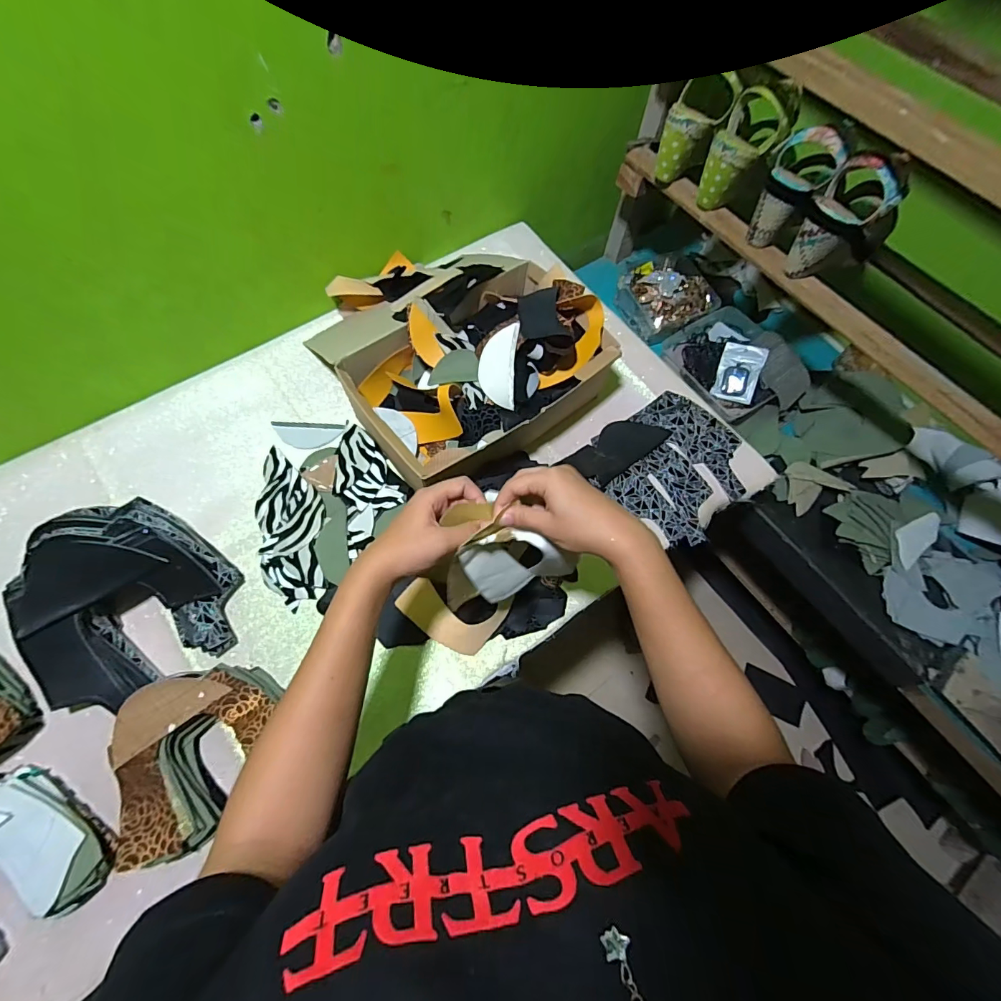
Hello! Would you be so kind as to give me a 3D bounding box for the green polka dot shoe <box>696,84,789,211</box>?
[{"bbox_3d":[0.339,-0.491,0.626,0.079,0.137,0.076,30,69,9],"label":"green polka dot shoe"}]

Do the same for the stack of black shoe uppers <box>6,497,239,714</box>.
[{"bbox_3d":[-0.422,0.105,0.503,0.201,0.092,0.230,-13,68,-9],"label":"stack of black shoe uppers"}]

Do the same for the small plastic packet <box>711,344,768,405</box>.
[{"bbox_3d":[0.422,-0.225,0.786,0.068,0.014,0.098,18,98,21],"label":"small plastic packet"}]

